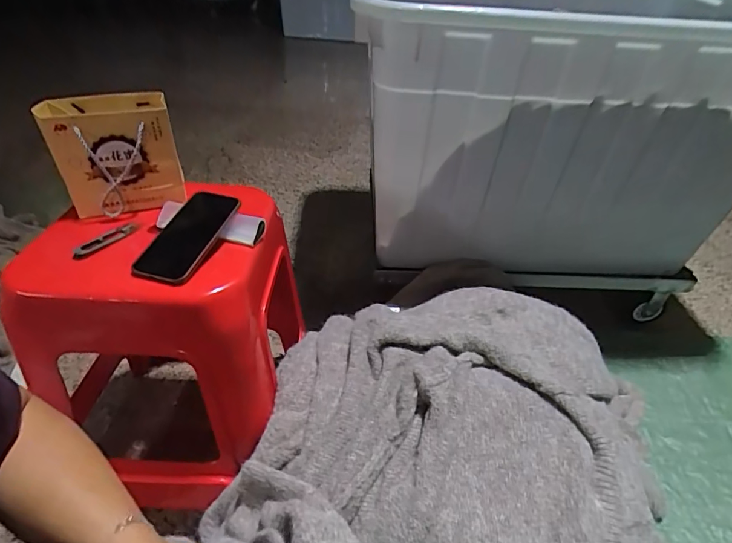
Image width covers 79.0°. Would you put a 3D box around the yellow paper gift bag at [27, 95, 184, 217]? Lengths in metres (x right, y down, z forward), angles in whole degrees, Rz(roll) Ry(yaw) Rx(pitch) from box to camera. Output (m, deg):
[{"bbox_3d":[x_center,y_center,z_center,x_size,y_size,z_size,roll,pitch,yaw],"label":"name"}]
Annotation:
[{"bbox_3d":[-0.358,-0.168,0.644,0.154,0.146,0.088,-18,43,-26],"label":"yellow paper gift bag"}]

